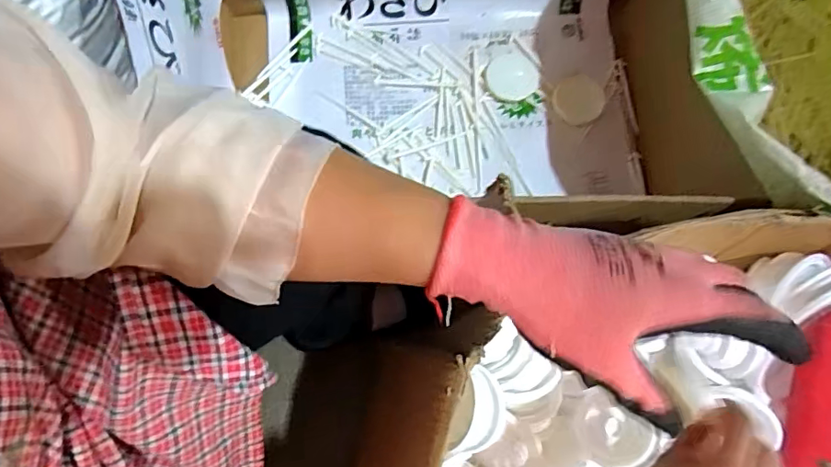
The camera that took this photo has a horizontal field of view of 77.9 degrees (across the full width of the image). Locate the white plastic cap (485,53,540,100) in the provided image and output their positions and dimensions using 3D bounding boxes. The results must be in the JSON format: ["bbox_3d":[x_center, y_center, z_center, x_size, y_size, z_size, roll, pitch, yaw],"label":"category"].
[{"bbox_3d":[0.158,-0.253,0.837,0.086,0.016,0.078,2,77,-1],"label":"white plastic cap"}]

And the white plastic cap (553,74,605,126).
[{"bbox_3d":[0.257,-0.211,0.813,0.076,0.017,0.079,-7,85,15],"label":"white plastic cap"}]

